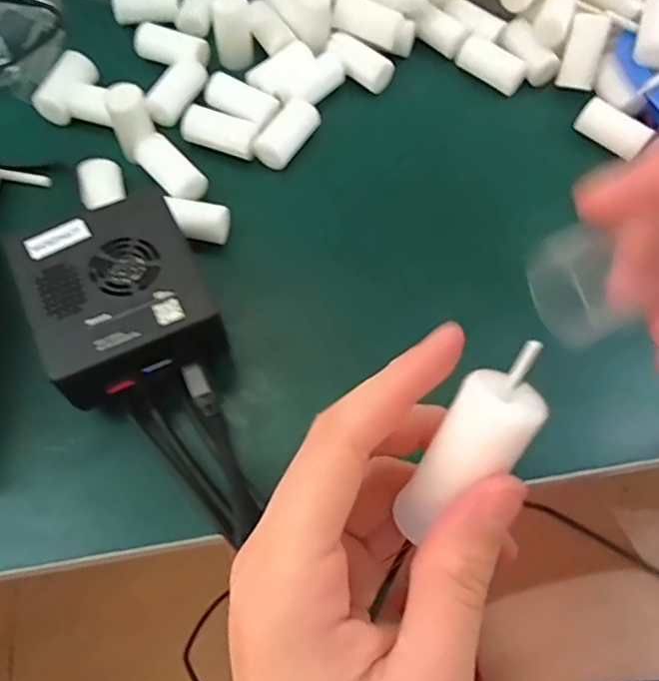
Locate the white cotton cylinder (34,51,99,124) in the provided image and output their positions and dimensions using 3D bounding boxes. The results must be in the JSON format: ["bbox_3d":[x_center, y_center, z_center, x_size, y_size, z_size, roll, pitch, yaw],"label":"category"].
[{"bbox_3d":[-0.156,-0.151,0.347,0.018,0.020,0.042,24,67,9],"label":"white cotton cylinder"}]

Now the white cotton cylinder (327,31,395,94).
[{"bbox_3d":[0.017,-0.173,0.358,0.045,0.016,0.017,39,69,0],"label":"white cotton cylinder"}]

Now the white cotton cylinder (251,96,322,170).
[{"bbox_3d":[-0.024,-0.121,0.336,0.022,0.016,0.041,34,69,13],"label":"white cotton cylinder"}]

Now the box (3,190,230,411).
[{"bbox_3d":[-0.094,-0.018,0.267,0.074,0.039,0.084,-24,68,-12],"label":"box"}]

